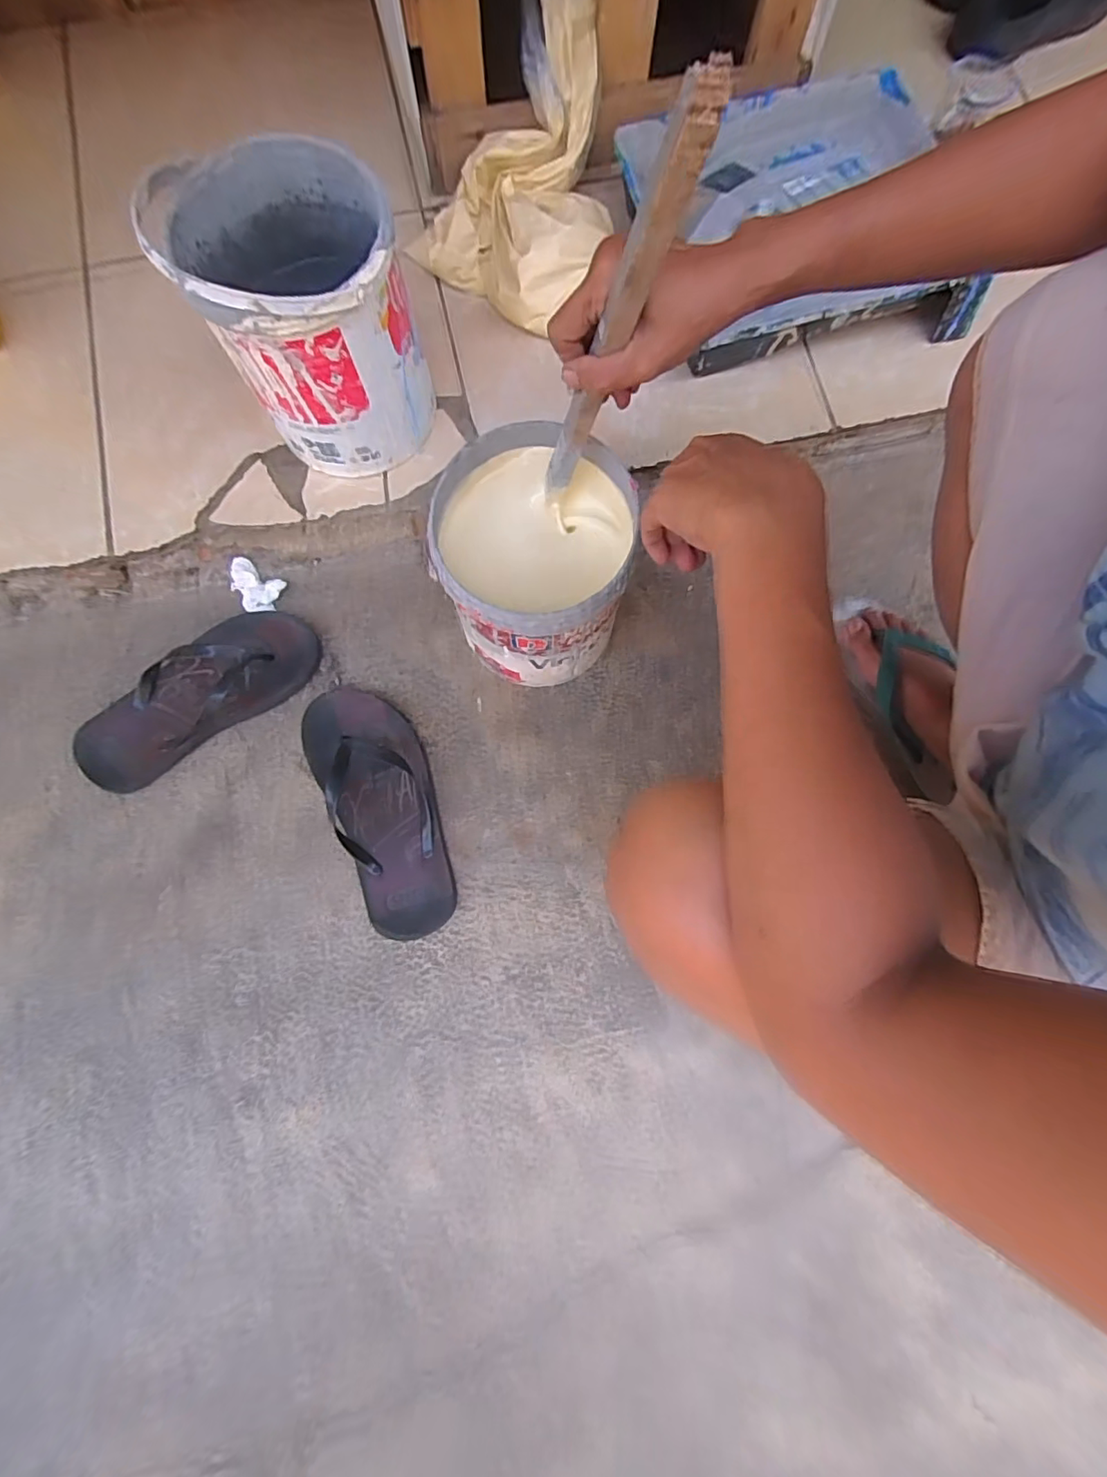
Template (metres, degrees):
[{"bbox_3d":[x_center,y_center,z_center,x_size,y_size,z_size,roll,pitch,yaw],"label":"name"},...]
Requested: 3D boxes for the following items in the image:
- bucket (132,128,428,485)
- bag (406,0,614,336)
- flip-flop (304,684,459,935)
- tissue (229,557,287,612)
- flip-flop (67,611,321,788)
[{"bbox_3d":[-0.216,-0.380,0.499,0.162,0.205,0.171,0,79,0],"label":"bucket"},{"bbox_3d":[-0.015,-0.618,0.584,0.203,0.132,0.255,33,81,7],"label":"bag"},{"bbox_3d":[-0.176,0.070,0.560,0.110,0.041,0.269,-23,79,-4],"label":"flip-flop"},{"bbox_3d":[-0.342,-0.172,0.613,0.064,0.020,0.048,27,80,5],"label":"tissue"},{"bbox_3d":[-0.387,-0.052,0.577,0.263,0.052,0.104,-34,80,-6],"label":"flip-flop"}]

